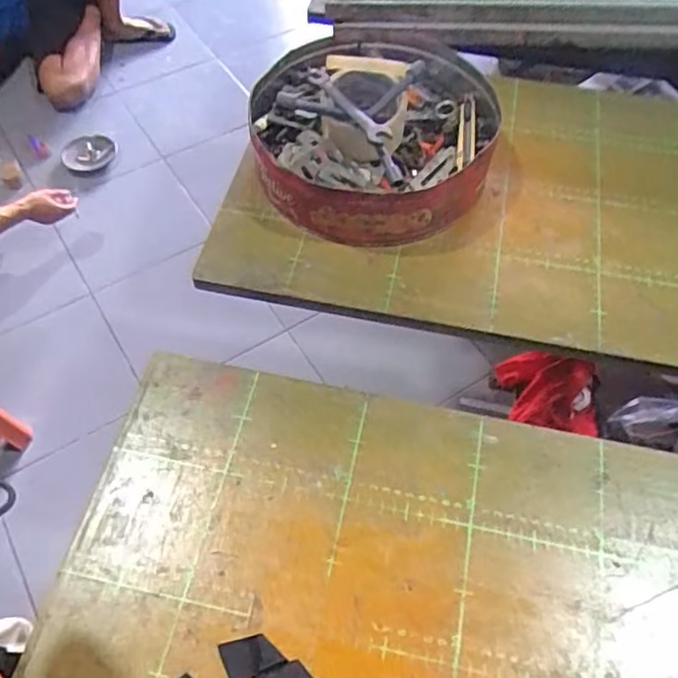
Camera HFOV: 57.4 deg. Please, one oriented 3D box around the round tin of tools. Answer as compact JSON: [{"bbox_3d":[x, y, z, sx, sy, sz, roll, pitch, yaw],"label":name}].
[{"bbox_3d":[0.039,-0.241,0.698,0.260,0.120,0.282,-1,57,1],"label":"round tin of tools"}]

